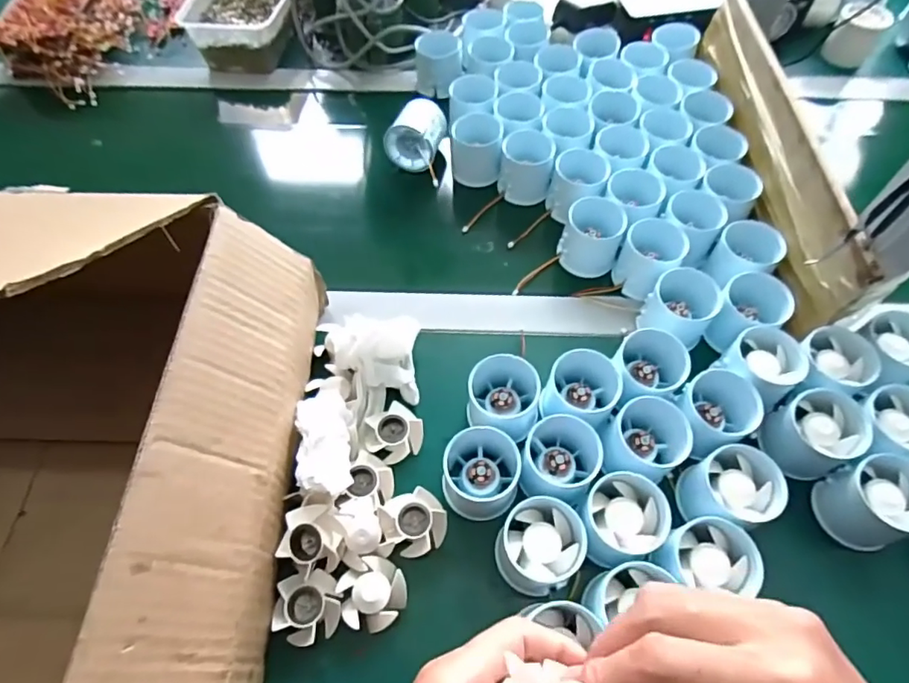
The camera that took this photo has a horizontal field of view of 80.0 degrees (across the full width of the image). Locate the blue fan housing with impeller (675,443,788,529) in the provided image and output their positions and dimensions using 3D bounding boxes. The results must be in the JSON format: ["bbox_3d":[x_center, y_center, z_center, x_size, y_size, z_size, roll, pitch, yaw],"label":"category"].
[{"bbox_3d":[0.188,0.103,0.372,0.054,0.045,0.051,0,58,0],"label":"blue fan housing with impeller"}]

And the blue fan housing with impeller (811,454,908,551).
[{"bbox_3d":[0.286,0.111,0.371,0.055,0.050,0.052,-16,59,-10],"label":"blue fan housing with impeller"}]

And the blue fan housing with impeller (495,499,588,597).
[{"bbox_3d":[0.056,0.136,0.361,0.051,0.047,0.052,0,58,0],"label":"blue fan housing with impeller"}]

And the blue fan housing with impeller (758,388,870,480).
[{"bbox_3d":[0.261,0.069,0.396,0.058,0.055,0.054,-23,61,-14],"label":"blue fan housing with impeller"}]

